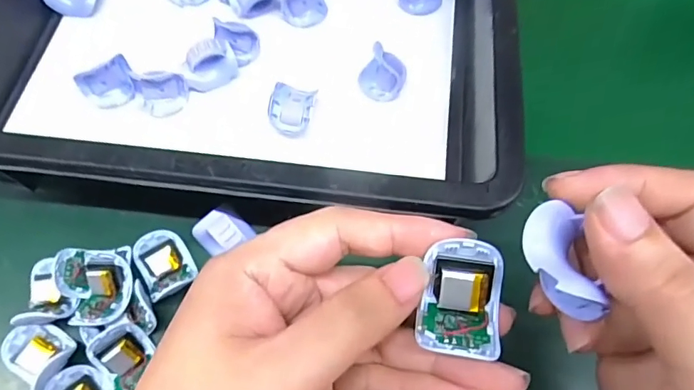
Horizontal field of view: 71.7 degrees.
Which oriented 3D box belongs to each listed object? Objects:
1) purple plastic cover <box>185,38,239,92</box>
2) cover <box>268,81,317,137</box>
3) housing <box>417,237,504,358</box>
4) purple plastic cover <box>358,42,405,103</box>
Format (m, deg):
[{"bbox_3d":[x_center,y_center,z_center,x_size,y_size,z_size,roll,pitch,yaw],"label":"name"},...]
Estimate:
[{"bbox_3d":[-0.098,-0.094,0.343,0.037,0.028,0.020,-22,67,-10],"label":"purple plastic cover"},{"bbox_3d":[-0.037,-0.059,0.329,0.028,0.018,0.036,7,65,3],"label":"cover"},{"bbox_3d":[0.043,0.038,0.177,0.029,0.015,0.040,7,67,5],"label":"housing"},{"bbox_3d":[0.026,-0.088,0.345,0.034,0.025,0.029,15,66,7],"label":"purple plastic cover"}]

